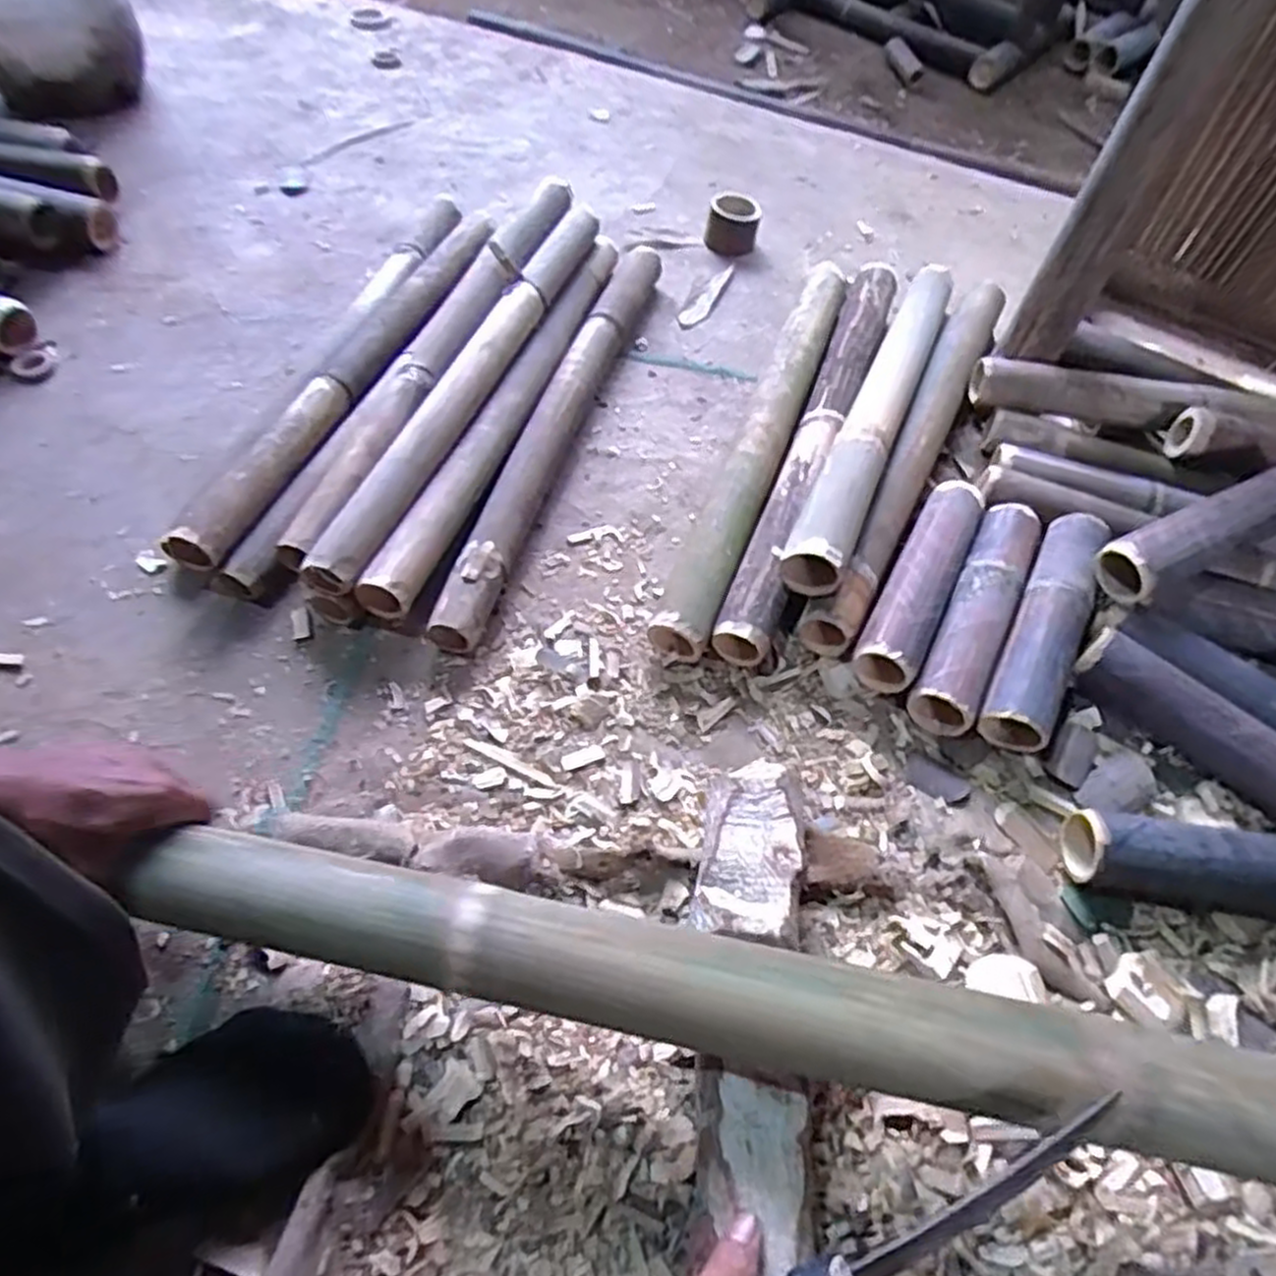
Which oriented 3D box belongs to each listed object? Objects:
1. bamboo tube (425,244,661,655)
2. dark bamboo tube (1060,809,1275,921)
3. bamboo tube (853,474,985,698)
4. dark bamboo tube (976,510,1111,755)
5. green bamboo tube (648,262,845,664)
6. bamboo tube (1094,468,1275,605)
[{"bbox_3d":[-0.076,-0.258,0.897,0.046,0.056,0.650,16,56,6],"label":"bamboo tube"},{"bbox_3d":[0.482,0.188,0.640,0.258,0.065,0.061,7,56,0],"label":"dark bamboo tube"},{"bbox_3d":[0.282,-0.060,0.779,0.059,0.052,0.257,26,58,13],"label":"bamboo tube"},{"bbox_3d":[0.392,-0.009,0.752,0.067,0.069,0.254,26,58,12],"label":"dark bamboo tube"},{"bbox_3d":[0.142,-0.235,0.897,0.062,0.060,0.630,19,57,8],"label":"green bamboo tube"},{"bbox_3d":[0.559,-0.105,0.765,0.249,0.065,0.061,-20,60,-17],"label":"bamboo tube"}]

